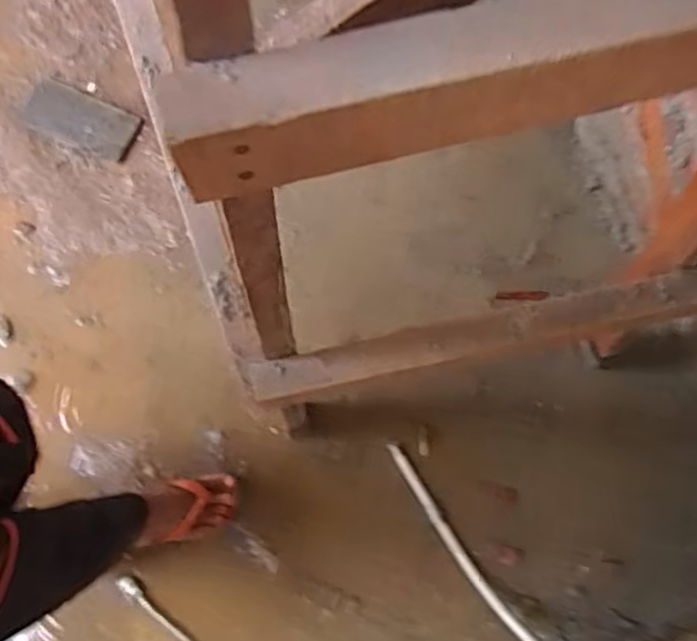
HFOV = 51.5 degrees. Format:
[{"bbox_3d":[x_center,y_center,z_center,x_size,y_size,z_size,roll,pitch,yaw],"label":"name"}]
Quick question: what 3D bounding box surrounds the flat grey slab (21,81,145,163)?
[{"bbox_3d":[-0.485,-0.361,1.303,0.203,0.018,0.097,22,77,5],"label":"flat grey slab"}]

